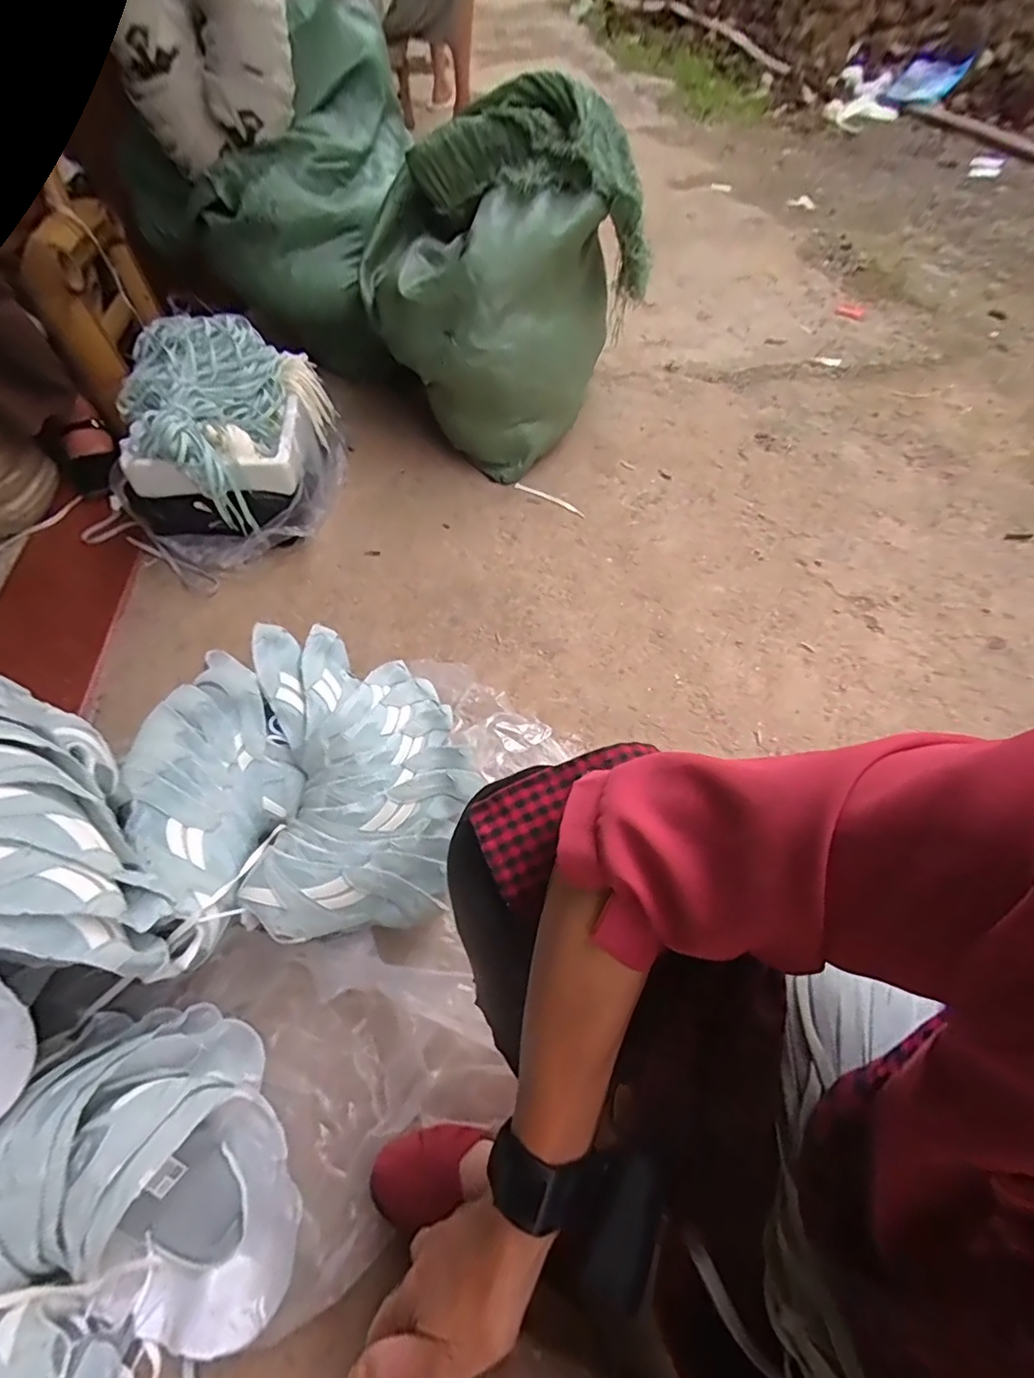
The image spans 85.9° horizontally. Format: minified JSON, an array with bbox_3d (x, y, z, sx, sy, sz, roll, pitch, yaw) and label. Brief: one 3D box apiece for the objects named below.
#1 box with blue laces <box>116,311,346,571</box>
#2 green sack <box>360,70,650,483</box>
[{"bbox_3d":[-0.508,-0.436,0.980,0.304,0.244,0.377,-4,56,1],"label":"box with blue laces"},{"bbox_3d":[-0.039,-0.806,1.111,0.422,0.460,0.498,31,64,22],"label":"green sack"}]

